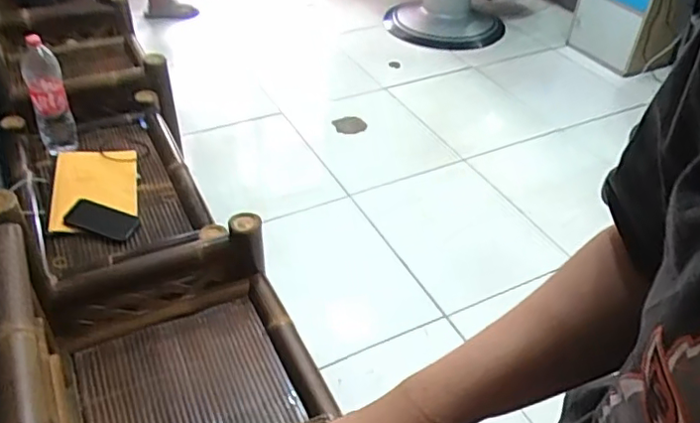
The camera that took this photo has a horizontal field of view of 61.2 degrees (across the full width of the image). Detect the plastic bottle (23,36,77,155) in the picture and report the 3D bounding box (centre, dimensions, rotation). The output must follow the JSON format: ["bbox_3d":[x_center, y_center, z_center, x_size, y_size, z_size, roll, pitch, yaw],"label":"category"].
[{"bbox_3d":[-0.750,-0.291,1.454,0.086,0.284,0.077,-11,43,-15],"label":"plastic bottle"}]

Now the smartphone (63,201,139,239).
[{"bbox_3d":[-0.574,0.019,1.381,0.149,0.015,0.080,16,52,-8],"label":"smartphone"}]

